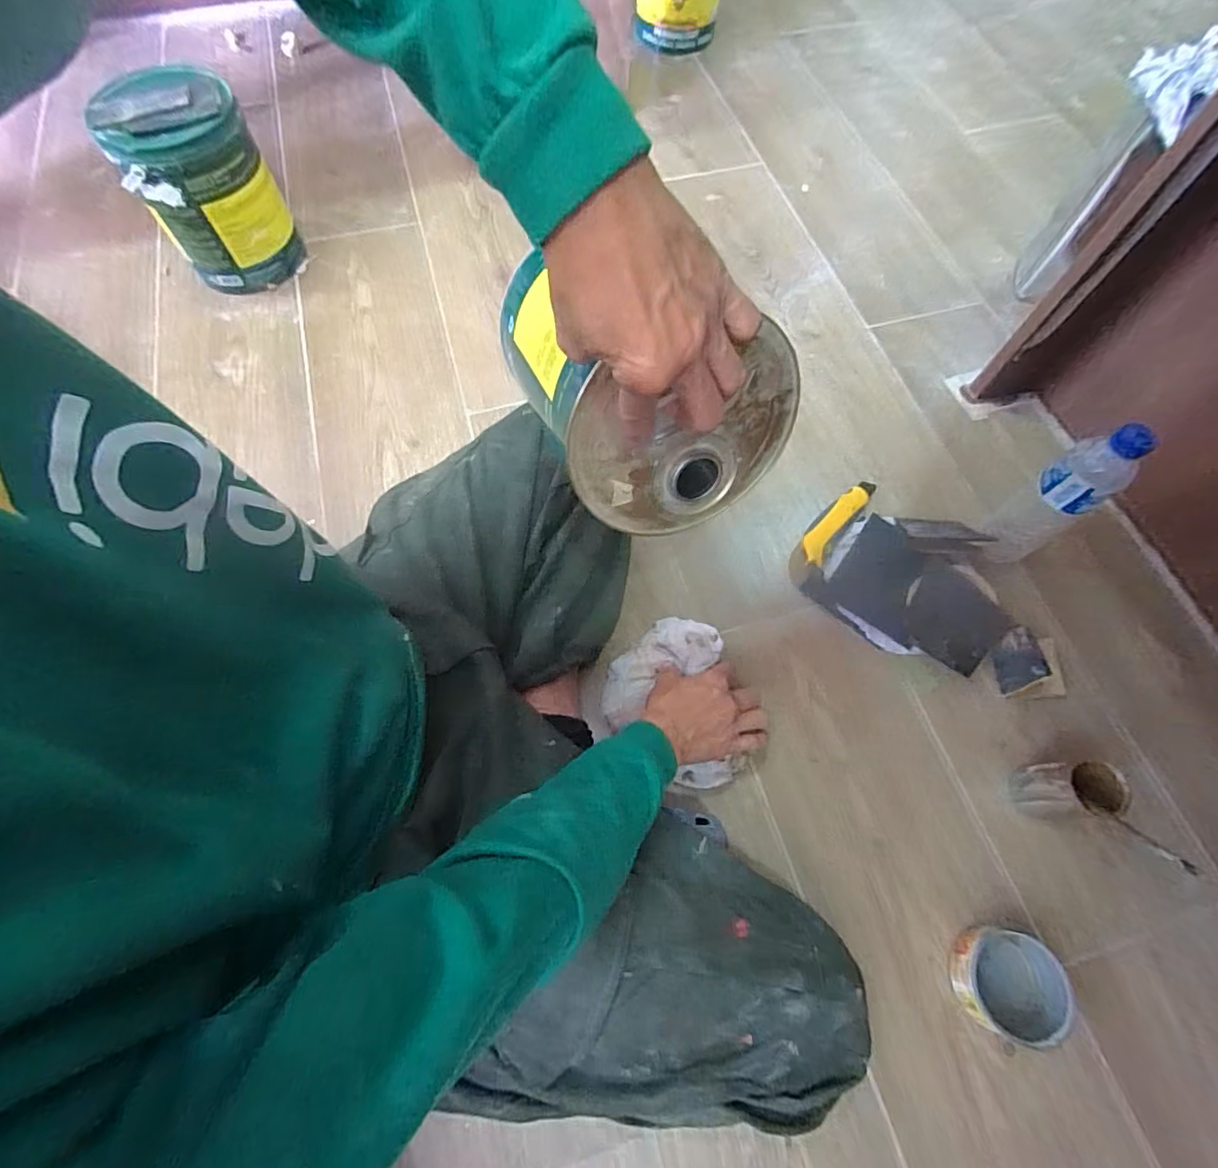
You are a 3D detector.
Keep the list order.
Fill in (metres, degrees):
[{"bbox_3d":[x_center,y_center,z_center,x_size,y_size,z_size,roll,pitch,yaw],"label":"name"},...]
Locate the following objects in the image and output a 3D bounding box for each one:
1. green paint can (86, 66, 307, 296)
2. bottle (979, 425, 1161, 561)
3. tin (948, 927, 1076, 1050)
[{"bbox_3d":[-0.552,-0.541,0.801,0.162,0.230,0.137,-30,71,-12],"label":"green paint can"},{"bbox_3d":[0.473,-0.084,0.626,0.058,0.213,0.069,13,68,5],"label":"bottle"},{"bbox_3d":[0.355,0.355,0.510,0.087,0.042,0.084,0,67,-1],"label":"tin"}]

